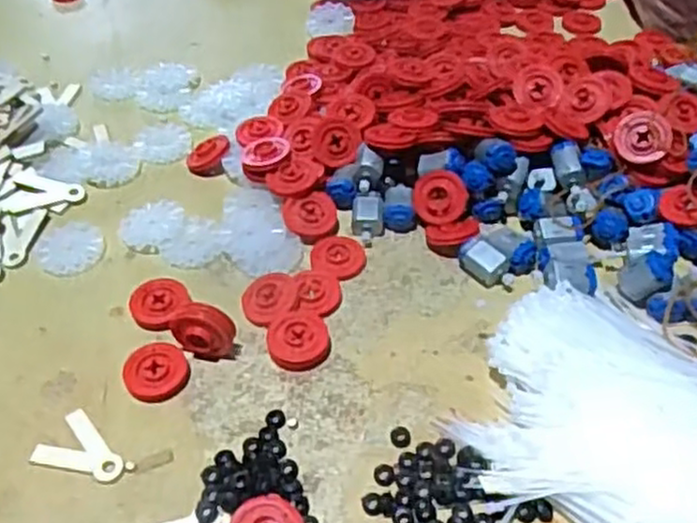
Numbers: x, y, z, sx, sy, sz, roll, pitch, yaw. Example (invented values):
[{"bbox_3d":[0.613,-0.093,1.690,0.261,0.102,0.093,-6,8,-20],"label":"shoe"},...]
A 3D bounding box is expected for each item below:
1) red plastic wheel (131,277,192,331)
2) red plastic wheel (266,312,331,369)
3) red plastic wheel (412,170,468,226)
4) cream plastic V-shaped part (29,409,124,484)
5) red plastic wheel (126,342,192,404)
[{"bbox_3d":[-0.108,0.023,0.416,0.030,0.008,0.030,-2,65,4],"label":"red plastic wheel"},{"bbox_3d":[-0.026,0.042,0.392,0.033,0.006,0.032,2,71,-6],"label":"red plastic wheel"},{"bbox_3d":[0.056,-0.039,0.454,0.032,0.032,0.010,-2,0,24],"label":"red plastic wheel"},{"bbox_3d":[-0.131,0.093,0.354,0.030,0.004,0.045,-36,56,-27],"label":"cream plastic V-shaped part"},{"bbox_3d":[-0.100,0.057,0.383,0.033,0.009,0.031,-1,47,1],"label":"red plastic wheel"}]

